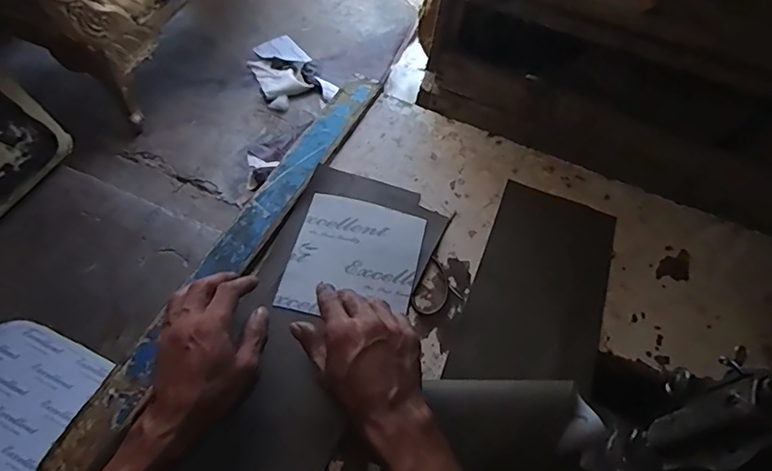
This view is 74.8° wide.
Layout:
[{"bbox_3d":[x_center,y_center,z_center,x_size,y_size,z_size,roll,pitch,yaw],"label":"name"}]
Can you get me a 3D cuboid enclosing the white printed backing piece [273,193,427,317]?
[{"bbox_3d":[-0.036,0.026,0.581,0.143,0.006,0.155,12,58,6],"label":"white printed backing piece"}]

